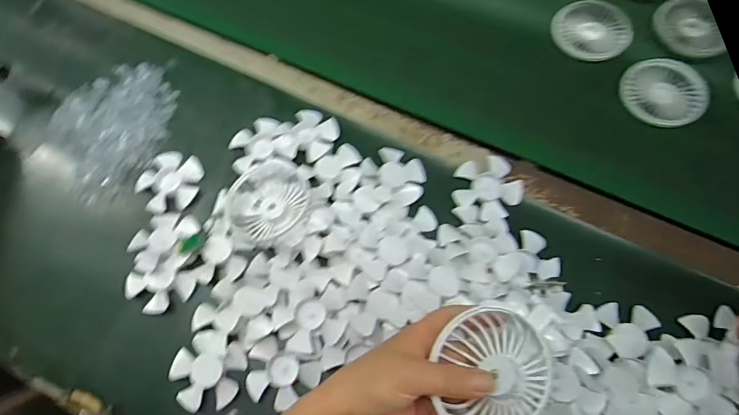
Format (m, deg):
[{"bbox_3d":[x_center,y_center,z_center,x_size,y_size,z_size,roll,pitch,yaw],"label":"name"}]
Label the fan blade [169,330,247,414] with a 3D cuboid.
[{"bbox_3d":[-0.157,0.157,0.438,0.071,0.015,0.071,-3,73,10],"label":"fan blade"}]

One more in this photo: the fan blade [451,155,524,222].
[{"bbox_3d":[0.127,-0.021,0.486,0.069,0.016,0.069,-1,68,2],"label":"fan blade"}]

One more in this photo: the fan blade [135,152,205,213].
[{"bbox_3d":[-0.226,-0.028,0.513,0.069,0.010,0.072,-1,68,2],"label":"fan blade"}]

